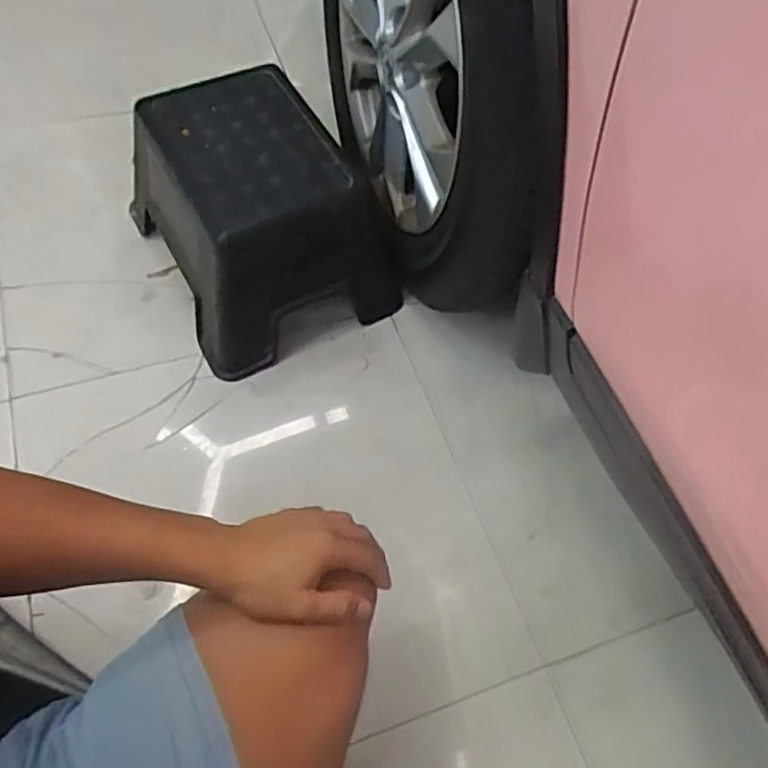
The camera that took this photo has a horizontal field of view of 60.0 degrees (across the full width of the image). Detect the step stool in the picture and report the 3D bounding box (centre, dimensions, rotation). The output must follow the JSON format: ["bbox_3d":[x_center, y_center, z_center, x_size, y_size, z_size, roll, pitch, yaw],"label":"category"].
[{"bbox_3d":[-0.202,-0.263,1.065,0.325,0.259,0.399,-21,63,-15],"label":"step stool"}]

